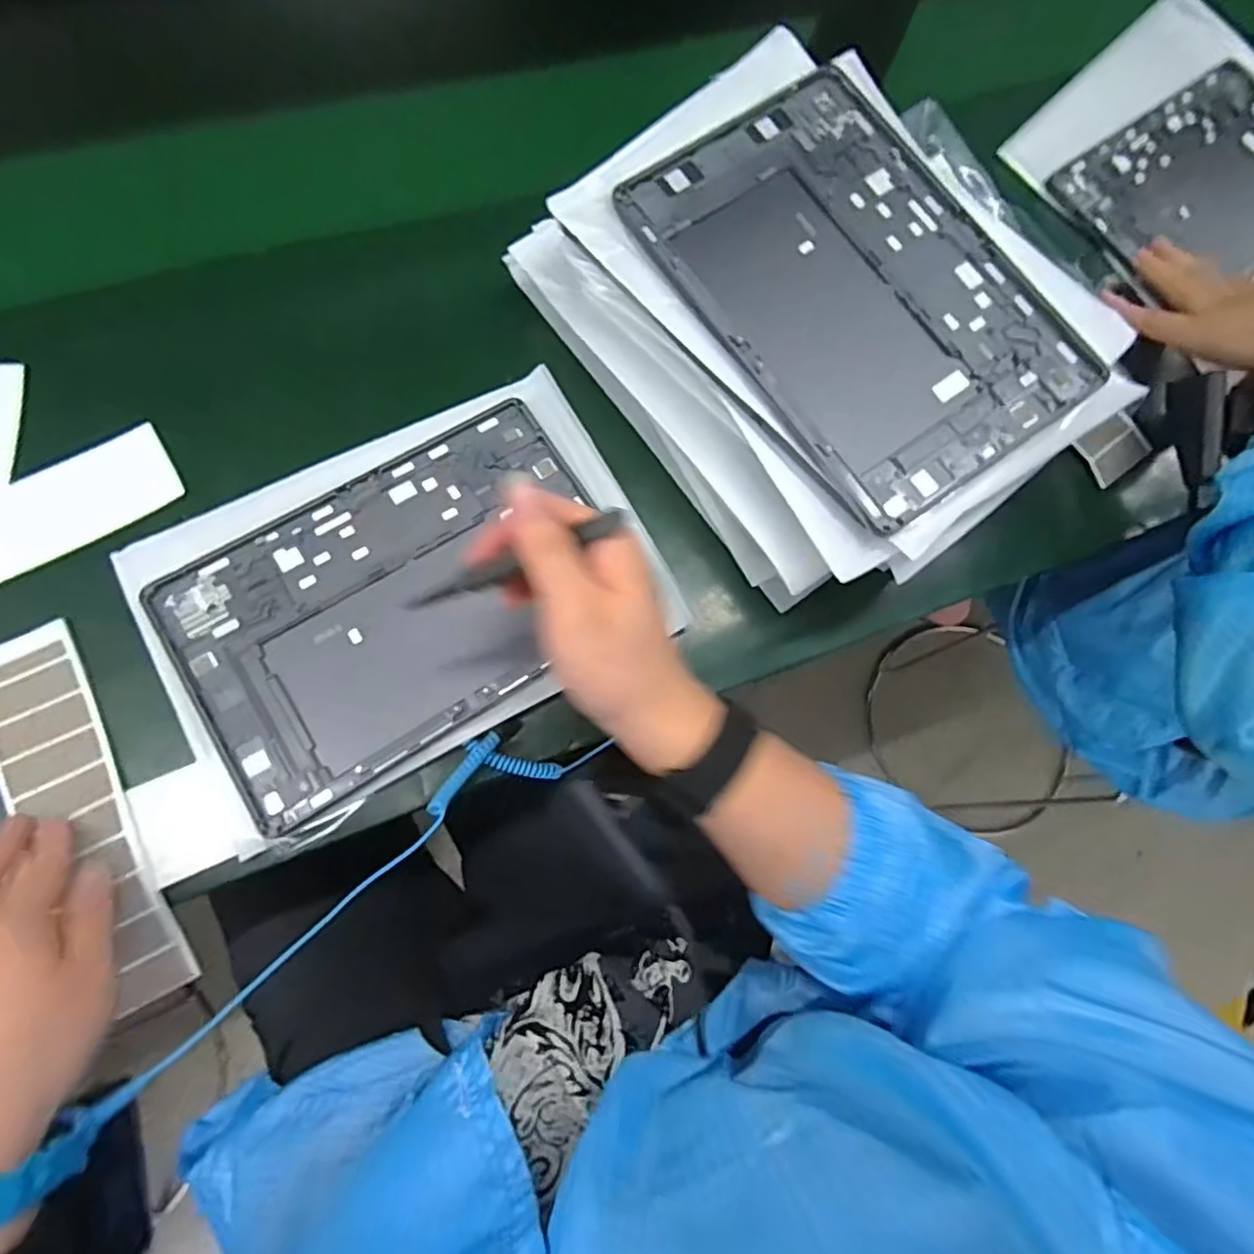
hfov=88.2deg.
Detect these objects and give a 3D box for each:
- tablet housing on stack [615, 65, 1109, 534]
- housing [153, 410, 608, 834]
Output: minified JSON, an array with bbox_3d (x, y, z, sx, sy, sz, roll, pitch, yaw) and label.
[{"bbox_3d":[0.130,-0.195,0.374,0.170,0.006,0.256,-35,82,-8],"label":"tablet housing on stack"},{"bbox_3d":[-0.134,-0.019,0.388,0.254,0.009,0.166,-33,80,-13],"label":"housing"}]

